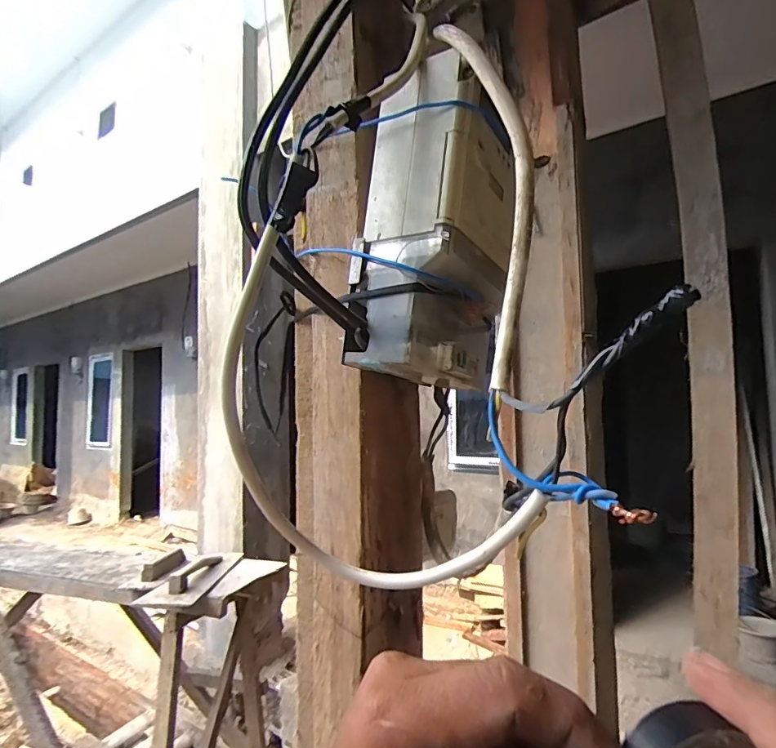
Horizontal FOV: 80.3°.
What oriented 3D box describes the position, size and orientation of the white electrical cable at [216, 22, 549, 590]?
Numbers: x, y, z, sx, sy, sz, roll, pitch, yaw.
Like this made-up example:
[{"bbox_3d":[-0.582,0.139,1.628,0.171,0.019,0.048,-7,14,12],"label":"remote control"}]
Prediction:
[{"bbox_3d":[-0.007,-0.042,0.278,0.186,0.342,0.053,-2,-4,6],"label":"white electrical cable"}]

